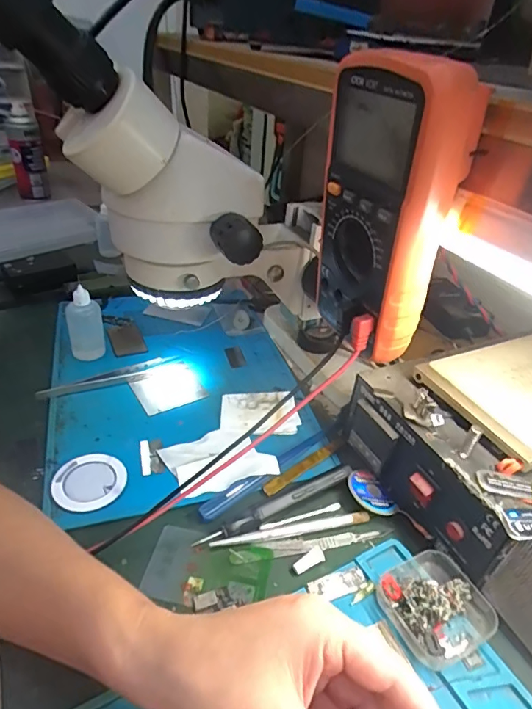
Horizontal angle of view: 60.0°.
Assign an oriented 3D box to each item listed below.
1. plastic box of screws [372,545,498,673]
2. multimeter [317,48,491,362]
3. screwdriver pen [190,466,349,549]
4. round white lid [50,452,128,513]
[{"bbox_3d":[0.115,0.166,0.308,0.064,0.021,0.062,-13,39,-23],"label":"plastic box of screws"},{"bbox_3d":[0.071,-0.085,0.291,0.047,0.168,0.089,-17,41,-28],"label":"multimeter"},{"bbox_3d":[0.010,0.120,0.368,0.140,0.013,0.014,-17,41,-28],"label":"screwdriver pen"},{"bbox_3d":[-0.146,0.105,0.381,0.056,0.005,0.056,3,35,-2],"label":"round white lid"}]

